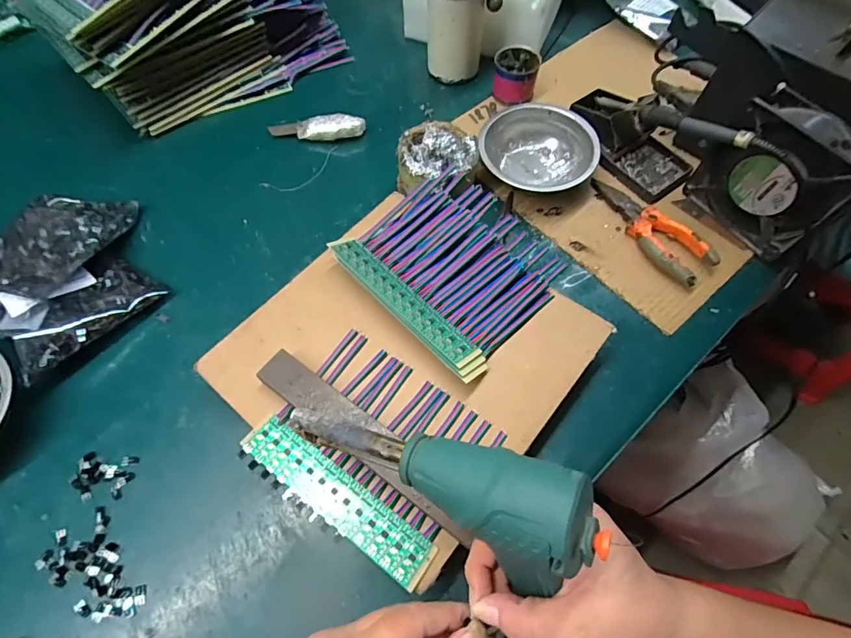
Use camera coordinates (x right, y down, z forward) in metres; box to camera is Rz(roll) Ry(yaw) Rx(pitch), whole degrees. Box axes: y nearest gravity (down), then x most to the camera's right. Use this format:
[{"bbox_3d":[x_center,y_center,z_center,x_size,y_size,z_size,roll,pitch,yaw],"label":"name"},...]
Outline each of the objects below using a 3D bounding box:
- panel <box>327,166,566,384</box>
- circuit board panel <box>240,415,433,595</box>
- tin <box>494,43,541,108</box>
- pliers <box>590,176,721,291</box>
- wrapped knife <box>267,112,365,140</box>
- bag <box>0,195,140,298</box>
[{"bbox_3d":[0.026,-0.052,0.401,0.168,0.024,0.158,41,71,19],"label":"panel"},{"bbox_3d":[-0.068,0.131,0.320,0.162,0.006,0.039,33,69,17],"label":"circuit board panel"},{"bbox_3d":[0.115,-0.309,0.559,0.054,0.047,0.052,-1,63,1],"label":"tin"},{"bbox_3d":[0.230,-0.097,0.464,0.048,0.019,0.152,-36,68,-16],"label":"pliers"},{"bbox_3d":[-0.136,-0.237,0.544,0.118,0.023,0.028,1,63,2],"label":"wrapped knife"},{"bbox_3d":[-0.375,-0.080,0.444,0.109,0.019,0.139,13,52,8],"label":"bag"}]

